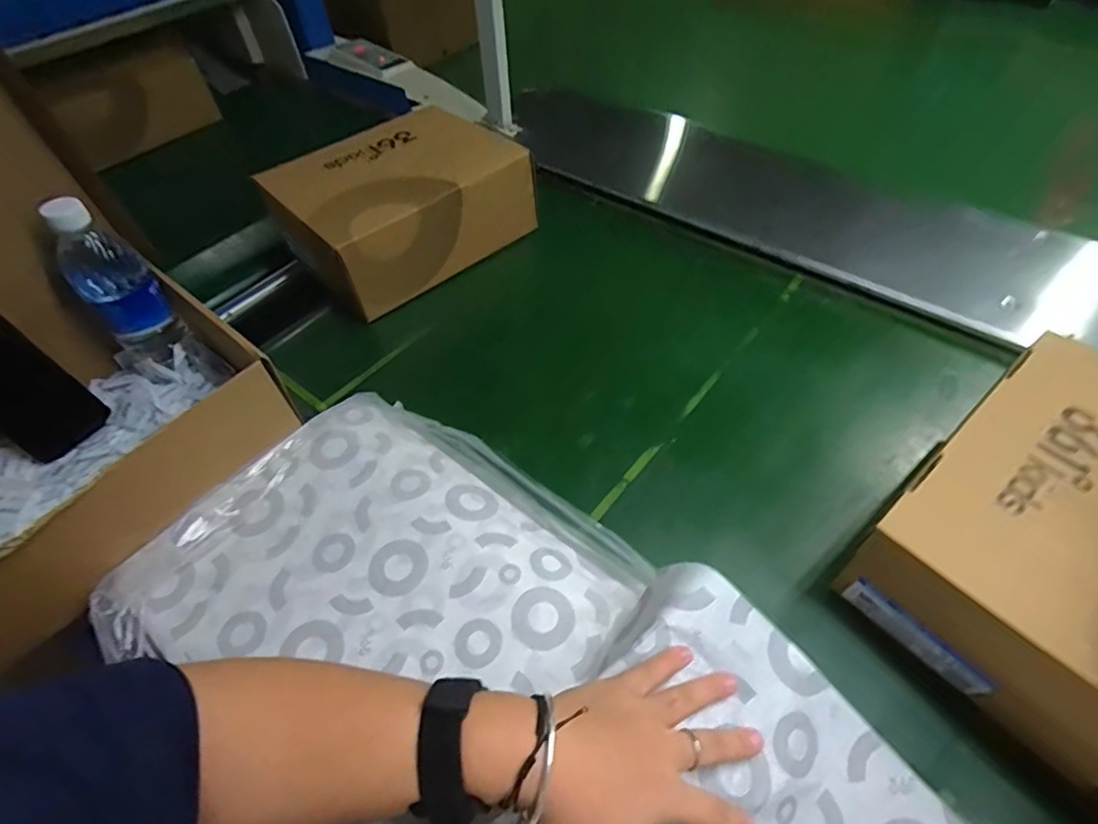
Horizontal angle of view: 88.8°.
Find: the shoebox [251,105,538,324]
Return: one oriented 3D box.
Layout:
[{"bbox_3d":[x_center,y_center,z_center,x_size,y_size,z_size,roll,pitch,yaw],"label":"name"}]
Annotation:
[{"bbox_3d":[-0.192,-0.270,0.761,0.285,0.158,0.190,-36,58,-21],"label":"shoebox"}]

